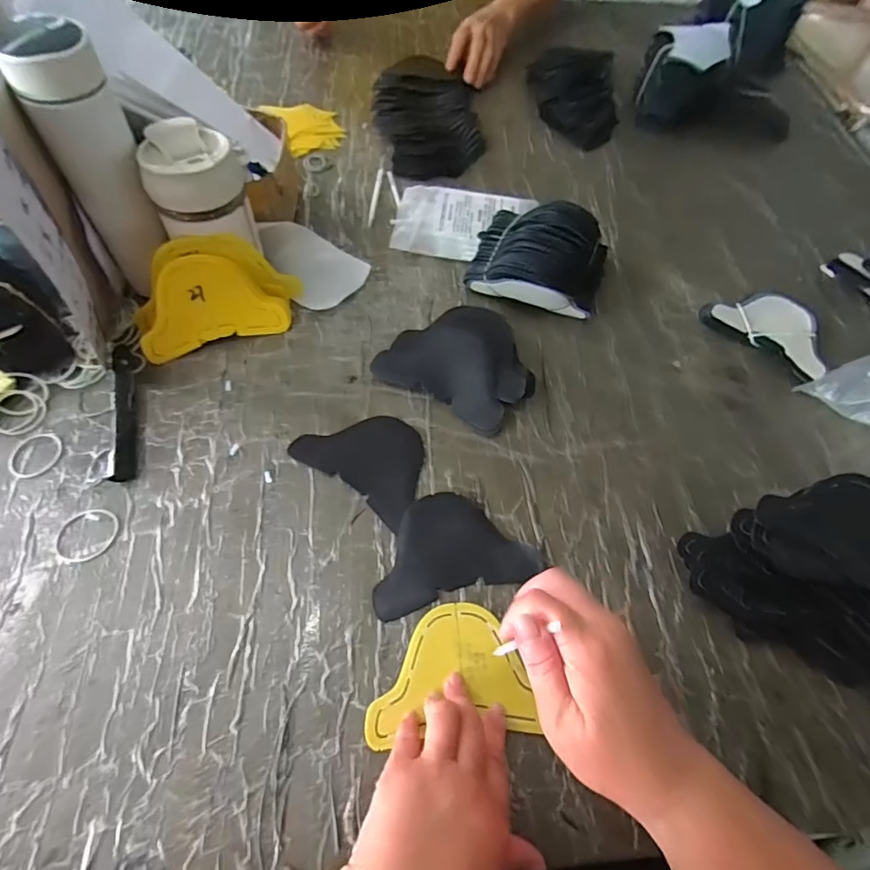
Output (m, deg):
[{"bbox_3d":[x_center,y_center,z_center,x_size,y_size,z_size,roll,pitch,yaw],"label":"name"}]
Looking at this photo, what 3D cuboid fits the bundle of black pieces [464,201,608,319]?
[{"bbox_3d":[0.115,-0.192,0.536,0.141,0.089,0.118,15,62,4],"label":"bundle of black pieces"}]

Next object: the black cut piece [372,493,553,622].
[{"bbox_3d":[0.014,0.093,0.424,0.141,0.006,0.090,-12,60,-10],"label":"black cut piece"}]

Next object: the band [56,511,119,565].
[{"bbox_3d":[-0.287,0.083,0.409,0.048,0.004,0.044,2,62,-3],"label":"band"}]

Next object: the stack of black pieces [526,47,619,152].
[{"bbox_3d":[0.212,-0.512,0.740,0.126,0.045,0.198,-2,62,-5],"label":"stack of black pieces"}]

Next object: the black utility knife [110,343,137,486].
[{"bbox_3d":[-0.287,-0.026,0.455,0.017,0.016,0.146,-14,64,-11],"label":"black utility knife"}]

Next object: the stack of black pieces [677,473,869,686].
[{"bbox_3d":[0.305,0.119,0.382,0.181,0.083,0.147,-9,63,-9],"label":"stack of black pieces"}]

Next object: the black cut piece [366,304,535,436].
[{"bbox_3d":[0.029,-0.076,0.509,0.142,0.023,0.122,33,65,13],"label":"black cut piece"}]

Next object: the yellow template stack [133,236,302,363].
[{"bbox_3d":[-0.221,-0.145,0.498,0.164,0.105,0.036,-19,34,-15],"label":"yellow template stack"}]

